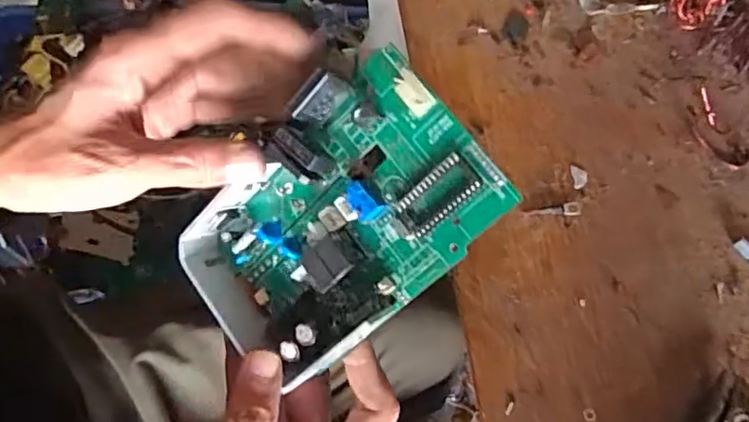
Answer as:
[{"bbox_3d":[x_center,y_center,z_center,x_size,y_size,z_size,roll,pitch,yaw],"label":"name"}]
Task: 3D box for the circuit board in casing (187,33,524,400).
[{"bbox_3d":[-0.021,0.009,0.257,0.143,0.027,0.090,-46,76,22],"label":"circuit board in casing"}]

